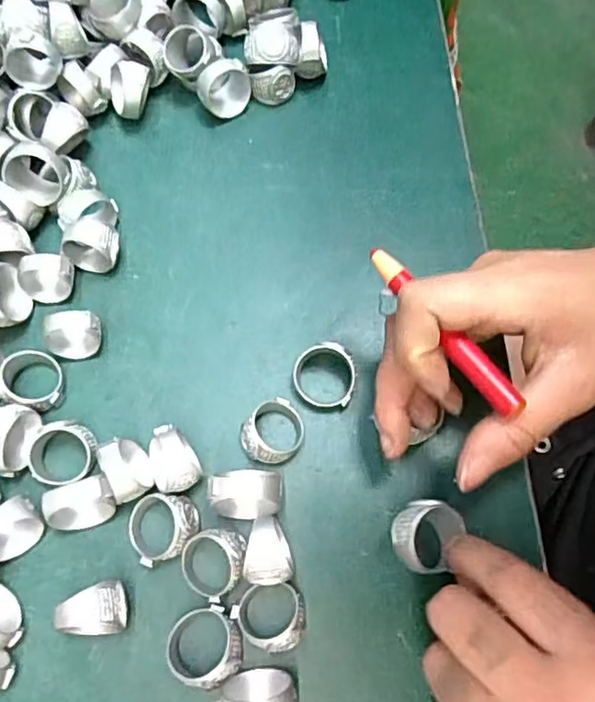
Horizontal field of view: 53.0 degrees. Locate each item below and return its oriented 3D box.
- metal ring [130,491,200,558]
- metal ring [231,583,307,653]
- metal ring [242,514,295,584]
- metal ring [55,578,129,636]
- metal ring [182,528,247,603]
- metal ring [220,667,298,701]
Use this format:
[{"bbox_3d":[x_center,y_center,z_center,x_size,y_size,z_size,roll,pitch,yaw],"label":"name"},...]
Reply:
[{"bbox_3d":[-0.052,0.069,0.234,0.026,0.016,0.024,0,71,-1],"label":"metal ring"},{"bbox_3d":[-0.011,0.099,0.222,0.027,0.018,0.022,-4,71,-2],"label":"metal ring"},{"bbox_3d":[-0.011,0.077,0.229,0.018,0.019,0.024,3,71,0],"label":"metal ring"},{"bbox_3d":[-0.074,0.095,0.221,0.022,0.024,0.017,-4,71,-3],"label":"metal ring"},{"bbox_3d":[-0.032,0.080,0.229,0.025,0.016,0.025,0,71,-1],"label":"metal ring"},{"bbox_3d":[-0.014,0.122,0.210,0.026,0.027,0.014,-3,71,-2],"label":"metal ring"}]

